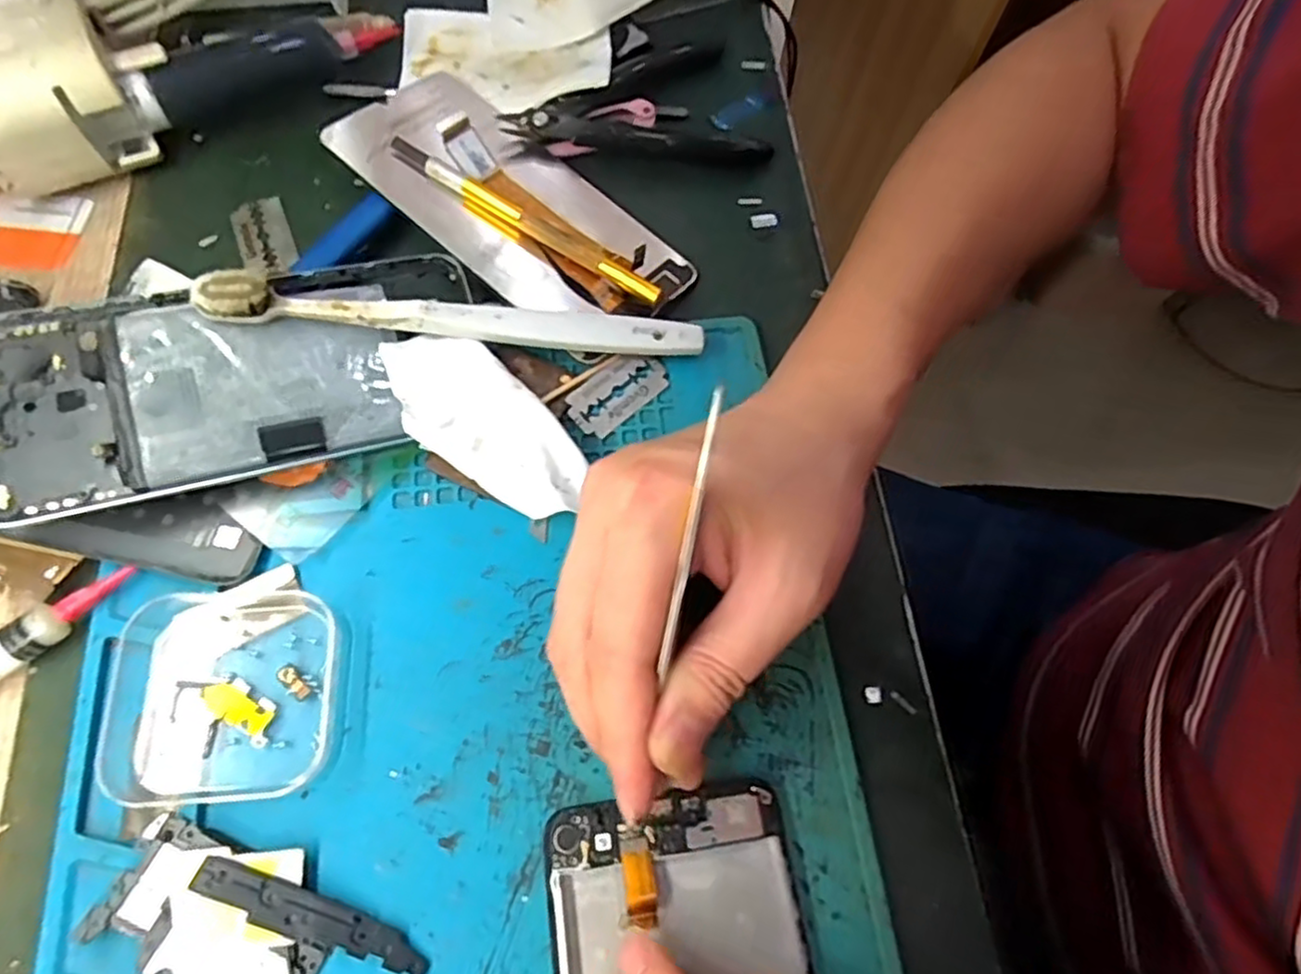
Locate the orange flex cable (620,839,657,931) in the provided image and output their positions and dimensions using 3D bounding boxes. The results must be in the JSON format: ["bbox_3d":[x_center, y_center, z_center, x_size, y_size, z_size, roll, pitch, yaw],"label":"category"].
[{"bbox_3d":[-0.004,0.120,0.213,0.011,0.004,0.024,-3,74,-4],"label":"orange flex cable"}]

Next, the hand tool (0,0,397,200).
[{"bbox_3d":[-0.269,-0.152,0.287,0.330,0.050,0.074,-35,74,-15],"label":"hand tool"}]

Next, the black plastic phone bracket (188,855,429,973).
[{"bbox_3d":[-0.099,0.127,0.207,0.071,0.004,0.012,22,49,-2],"label":"black plastic phone bracket"}]

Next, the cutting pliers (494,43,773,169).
[{"bbox_3d":[-0.008,-0.173,0.326,0.112,0.015,0.079,-17,70,-9],"label":"cutting pliers"}]

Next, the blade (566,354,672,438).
[{"bbox_3d":[-0.013,-0.038,0.280,0.041,0.004,0.023,-40,84,-15],"label":"blade"}]

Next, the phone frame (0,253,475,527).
[{"bbox_3d":[-0.146,-0.040,0.254,0.163,0.009,0.077,-14,75,-18],"label":"phone frame"}]

